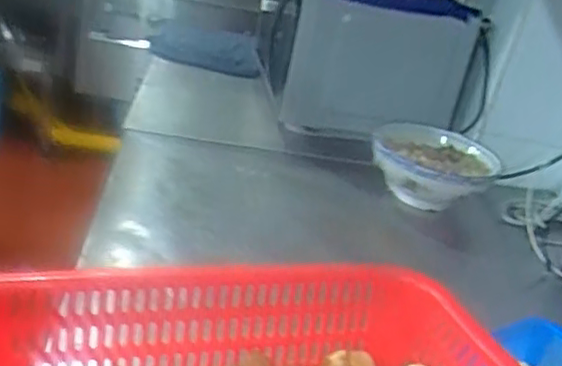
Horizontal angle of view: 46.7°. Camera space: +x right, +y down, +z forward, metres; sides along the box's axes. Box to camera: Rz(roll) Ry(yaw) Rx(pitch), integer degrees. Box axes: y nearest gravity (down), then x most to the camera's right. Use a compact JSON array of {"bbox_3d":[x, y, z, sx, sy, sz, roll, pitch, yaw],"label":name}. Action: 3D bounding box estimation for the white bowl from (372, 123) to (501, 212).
[{"bbox_3d":[0.254,-0.028,1.095,0.201,0.090,0.201,11,25,-5],"label":"white bowl"}]

